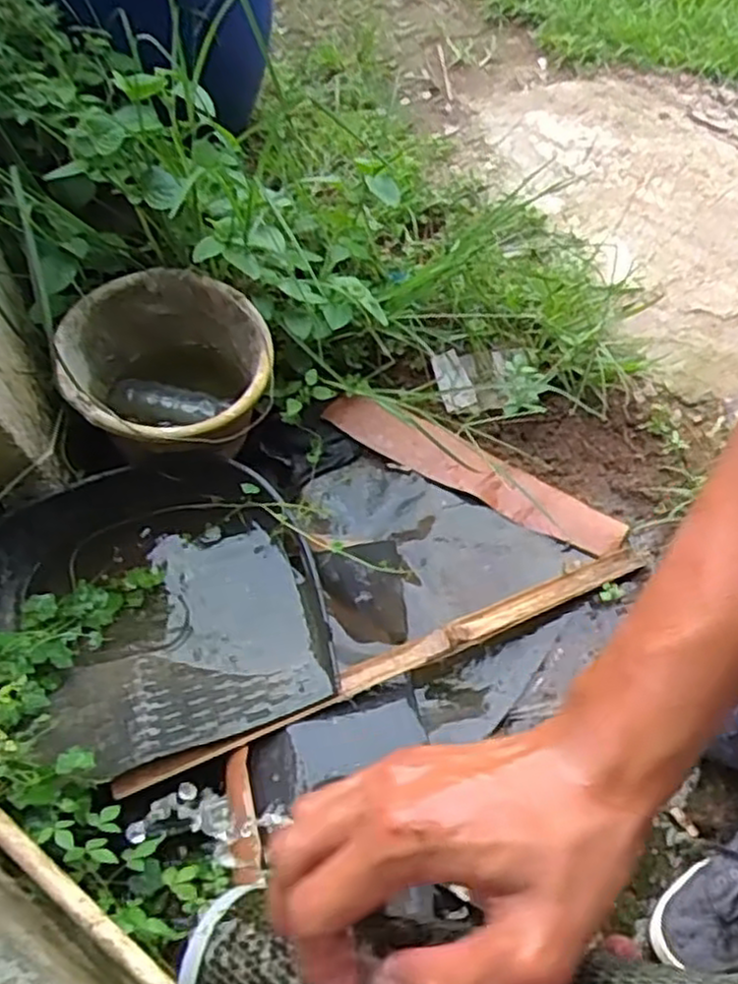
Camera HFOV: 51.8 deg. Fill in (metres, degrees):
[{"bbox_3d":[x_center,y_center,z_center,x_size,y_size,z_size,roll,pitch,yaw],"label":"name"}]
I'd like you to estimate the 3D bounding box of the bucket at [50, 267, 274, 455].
[{"bbox_3d":[-0.262,-0.144,1.047,0.261,0.178,0.269,-15,60,-8],"label":"bucket"}]

